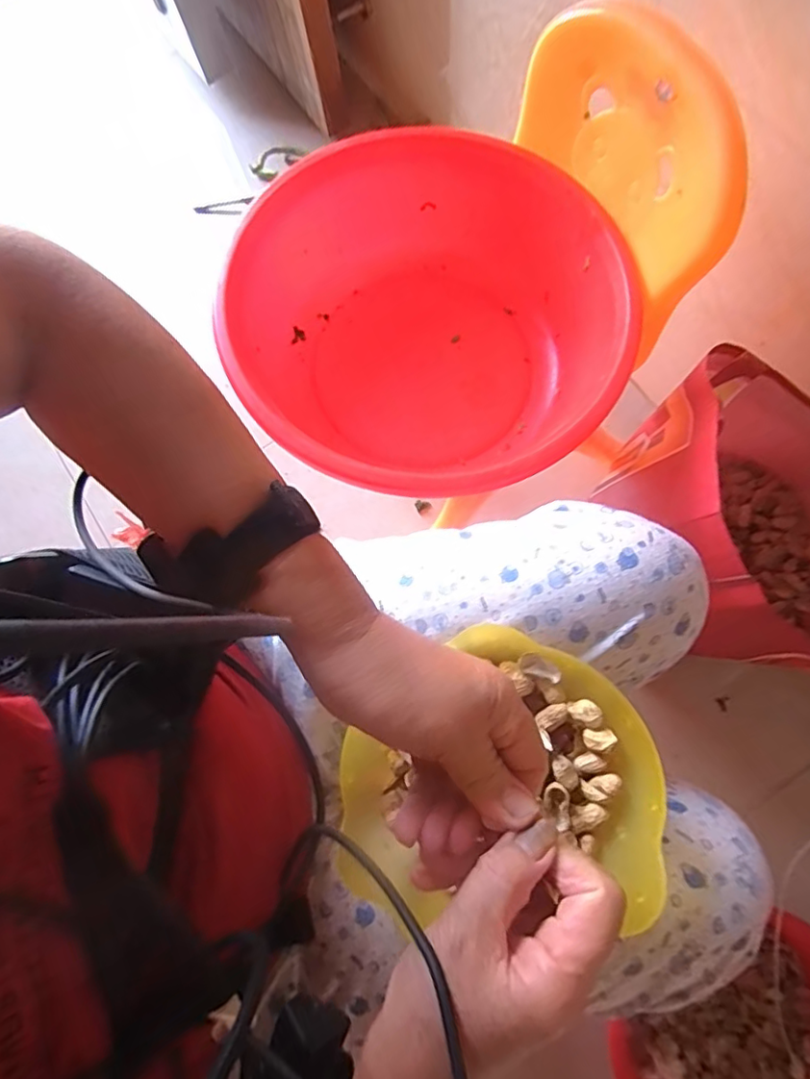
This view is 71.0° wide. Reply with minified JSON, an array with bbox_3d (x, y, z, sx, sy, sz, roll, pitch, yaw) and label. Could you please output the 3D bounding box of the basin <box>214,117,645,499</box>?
[{"bbox_3d":[0.024,-0.197,0.540,0.348,0.129,0.341,0,76,2],"label":"basin"}]

